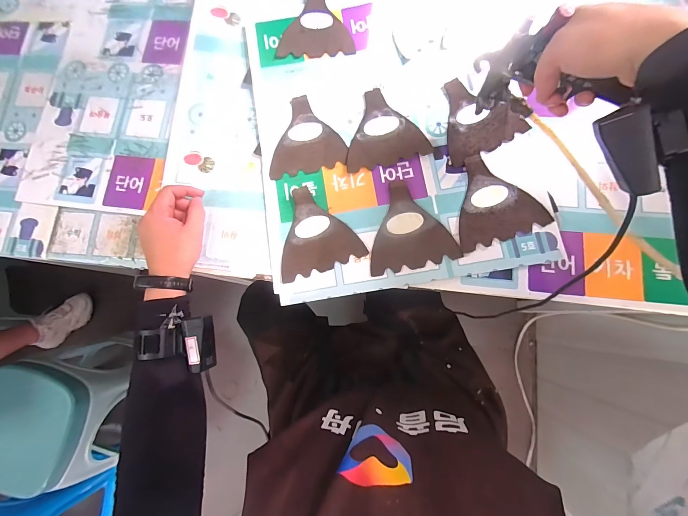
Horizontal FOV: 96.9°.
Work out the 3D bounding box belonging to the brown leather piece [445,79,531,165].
[{"bbox_3d":[0.182,-0.204,0.439,0.110,0.004,0.116,-30,80,3],"label":"brown leather piece"}]

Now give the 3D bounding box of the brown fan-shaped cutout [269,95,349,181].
[{"bbox_3d":[-0.060,-0.185,0.456,0.113,0.004,0.119,-10,81,2],"label":"brown fan-shaped cutout"}]

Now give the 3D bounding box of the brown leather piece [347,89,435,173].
[{"bbox_3d":[0.054,-0.192,0.446,0.116,0.004,0.114,-13,82,5],"label":"brown leather piece"}]

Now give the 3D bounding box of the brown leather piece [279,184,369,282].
[{"bbox_3d":[-0.043,-0.041,0.432,0.119,0.009,0.121,-17,80,1],"label":"brown leather piece"}]

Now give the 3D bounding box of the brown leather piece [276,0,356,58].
[{"bbox_3d":[-0.043,-0.373,0.482,0.115,0.006,0.120,-1,81,4],"label":"brown leather piece"}]

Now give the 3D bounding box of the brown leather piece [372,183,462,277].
[{"bbox_3d":[0.087,-0.046,0.422,0.116,0.004,0.121,-12,81,2],"label":"brown leather piece"}]

